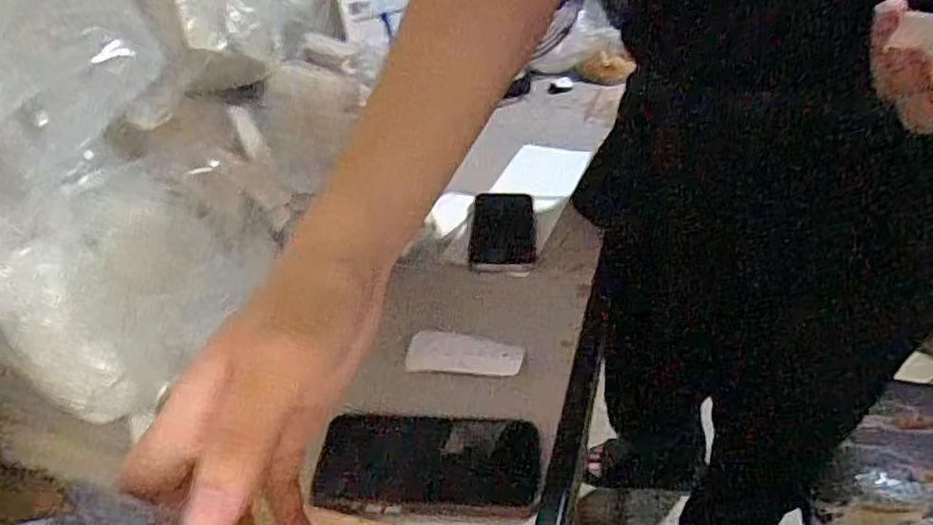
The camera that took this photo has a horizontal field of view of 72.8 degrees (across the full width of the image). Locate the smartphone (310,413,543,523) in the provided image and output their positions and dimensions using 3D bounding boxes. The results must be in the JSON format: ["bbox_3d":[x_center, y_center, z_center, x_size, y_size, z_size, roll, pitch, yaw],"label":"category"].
[{"bbox_3d":[-0.026,0.147,0.468,0.151,0.016,0.087,-3,36,3],"label":"smartphone"}]

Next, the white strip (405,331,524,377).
[{"bbox_3d":[-0.002,0.083,0.574,0.107,0.007,0.054,1,32,17],"label":"white strip"}]

